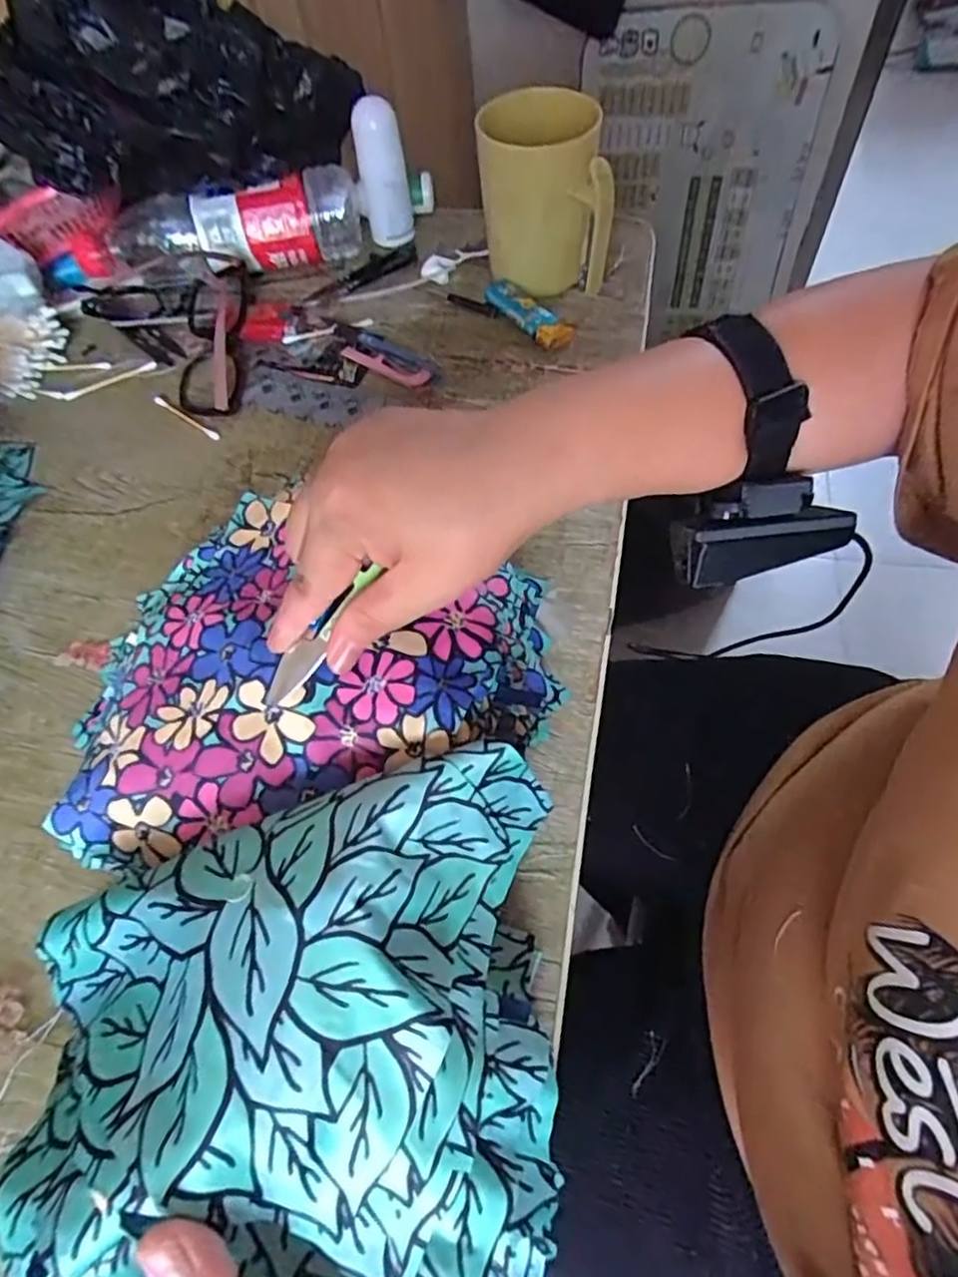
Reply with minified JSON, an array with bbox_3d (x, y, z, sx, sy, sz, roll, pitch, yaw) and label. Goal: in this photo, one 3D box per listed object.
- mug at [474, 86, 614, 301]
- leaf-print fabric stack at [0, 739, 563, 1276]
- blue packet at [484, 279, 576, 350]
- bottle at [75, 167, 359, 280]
[{"bbox_3d":[0.048,-0.311,0.478,0.090,0.107,0.087,2,61,5],"label":"mug"},{"bbox_3d":[-0.067,0.130,0.237,0.182,0.073,0.170,-1,61,3],"label":"leaf-print fabric stack"},{"bbox_3d":[0.036,-0.242,0.493,0.024,0.014,0.082,-38,65,-16],"label":"blue packet"},{"bbox_3d":[-0.205,-0.319,0.524,0.225,0.060,0.073,-14,61,-4],"label":"bottle"}]

